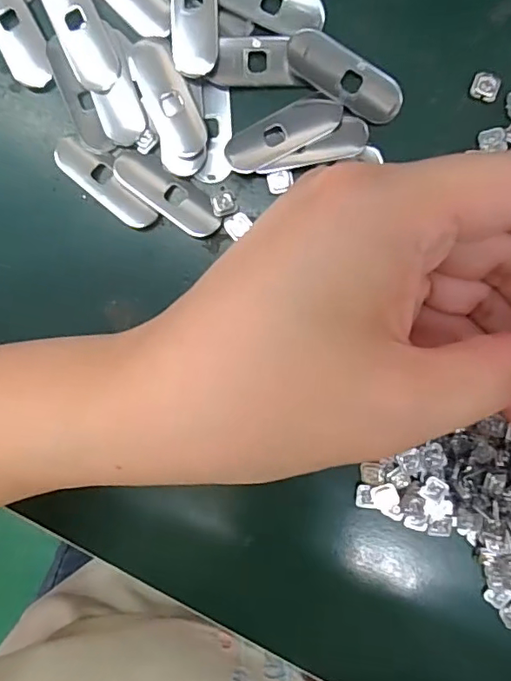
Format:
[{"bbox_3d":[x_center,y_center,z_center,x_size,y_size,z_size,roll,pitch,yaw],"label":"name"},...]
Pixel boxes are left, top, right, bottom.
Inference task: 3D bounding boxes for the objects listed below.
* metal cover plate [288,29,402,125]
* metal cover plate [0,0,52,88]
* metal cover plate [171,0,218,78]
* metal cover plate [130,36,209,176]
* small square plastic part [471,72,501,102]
[{"bbox_3d":[0.036,-0.106,0.209,0.050,0.005,0.019,34,96,1],"label":"metal cover plate"},{"bbox_3d":[-0.101,-0.130,0.218,0.019,0.004,0.048,-27,92,5],"label":"metal cover plate"},{"bbox_3d":[-0.024,-0.132,0.207,0.018,0.006,0.049,2,94,4],"label":"metal cover plate"},{"bbox_3d":[-0.034,-0.097,0.214,0.020,0.004,0.055,-17,93,5],"label":"metal cover plate"},{"bbox_3d":[0.091,-0.100,0.205,0.010,0.004,0.010,16,95,3],"label":"small square plastic part"}]

